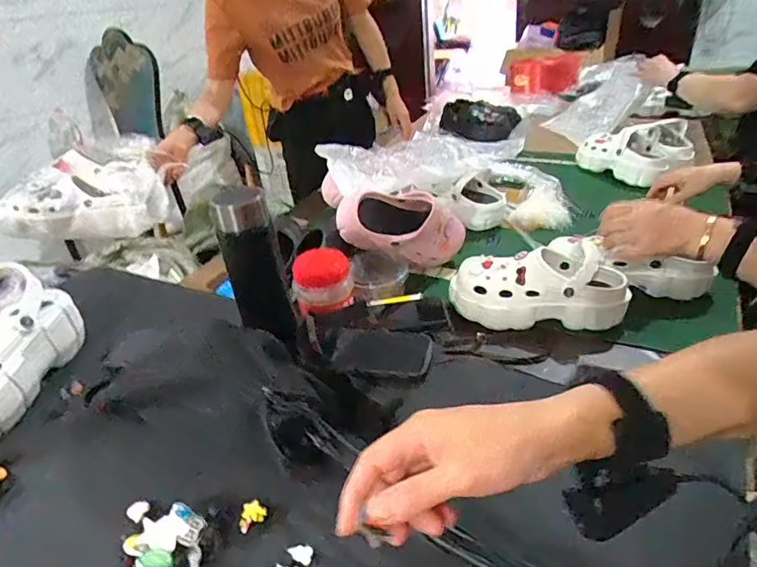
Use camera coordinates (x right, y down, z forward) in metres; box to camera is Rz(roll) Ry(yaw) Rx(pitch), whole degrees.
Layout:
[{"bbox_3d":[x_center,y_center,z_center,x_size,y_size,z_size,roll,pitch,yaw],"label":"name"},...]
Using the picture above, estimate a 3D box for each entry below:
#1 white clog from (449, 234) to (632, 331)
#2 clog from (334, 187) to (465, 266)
[{"bbox_3d":[0.252,-0.004,0.797,0.260,0.117,0.089,2,32,12],"label":"white clog"},{"bbox_3d":[0.053,-0.108,0.928,0.260,0.135,0.099,5,21,-31],"label":"clog"}]

